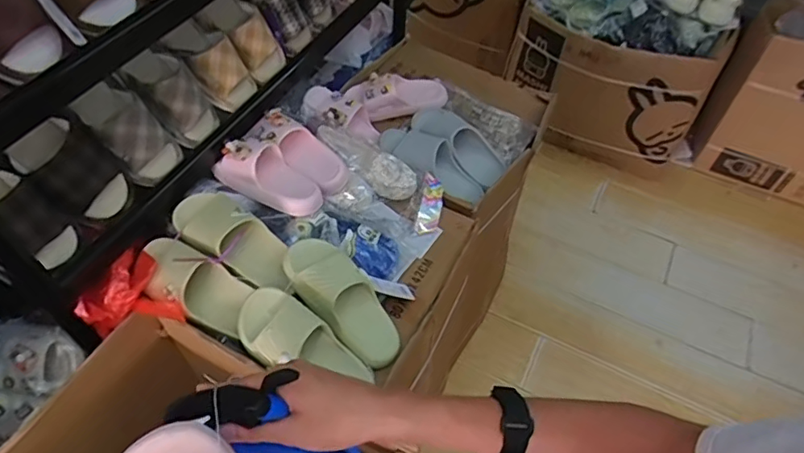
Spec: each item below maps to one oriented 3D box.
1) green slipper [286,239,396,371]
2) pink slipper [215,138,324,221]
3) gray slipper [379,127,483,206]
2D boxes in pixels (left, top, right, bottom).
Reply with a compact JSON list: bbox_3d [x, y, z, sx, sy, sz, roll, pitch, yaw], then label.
[{"bbox_3d":[-0.087,0.112,0.856,0.092,0.061,0.231,-39,88,-29],"label":"green slipper"},{"bbox_3d":[-0.229,-0.096,0.965,0.181,0.080,0.094,23,54,15],"label":"pink slipper"},{"bbox_3d":[0.067,-0.138,1.164,0.246,0.063,0.097,36,57,5],"label":"gray slipper"}]

